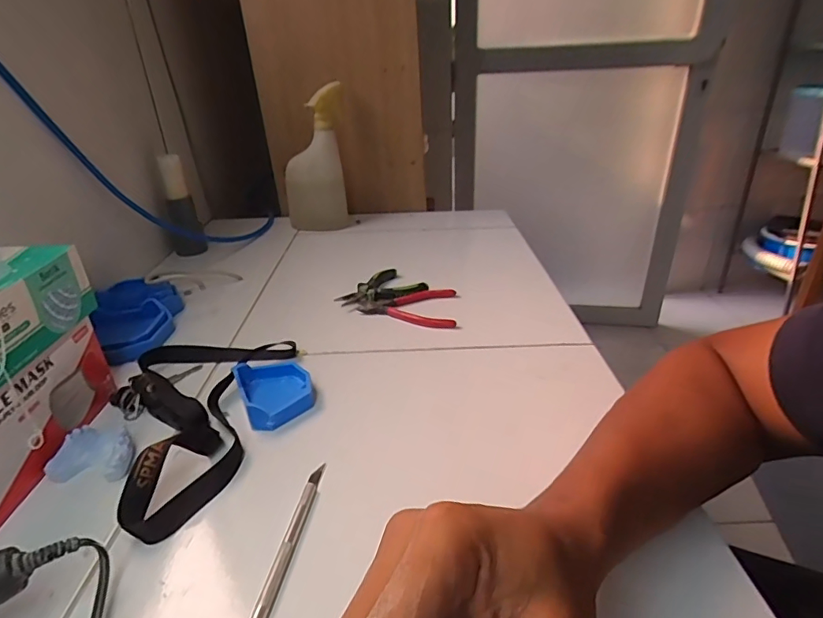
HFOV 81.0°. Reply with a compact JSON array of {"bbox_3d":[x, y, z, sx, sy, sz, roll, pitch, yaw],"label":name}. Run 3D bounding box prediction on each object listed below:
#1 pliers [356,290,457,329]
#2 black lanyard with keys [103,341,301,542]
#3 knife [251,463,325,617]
[{"bbox_3d":[-0.006,-0.003,0.608,0.121,0.012,0.089,-1,27,3],"label":"pliers"},{"bbox_3d":[-0.207,0.082,0.426,0.141,0.033,0.242,1,27,5],"label":"black lanyard with keys"},{"bbox_3d":[-0.080,0.154,0.312,0.011,0.009,0.133,3,28,9],"label":"knife"}]

